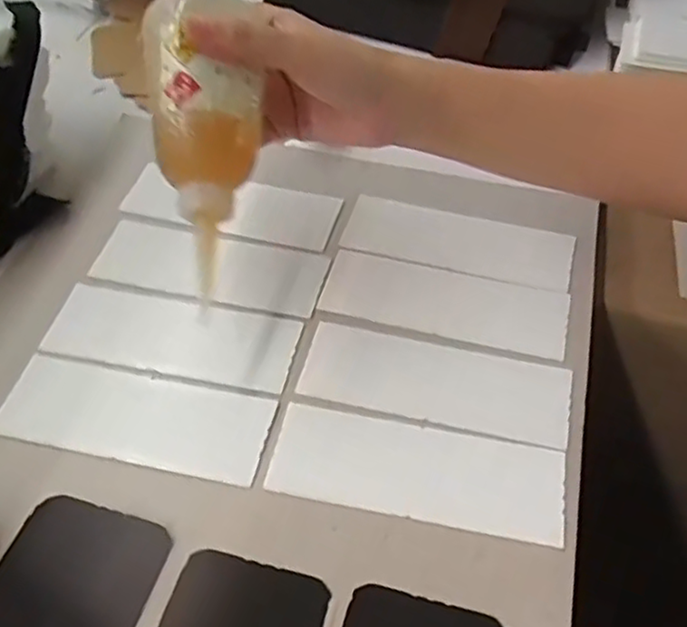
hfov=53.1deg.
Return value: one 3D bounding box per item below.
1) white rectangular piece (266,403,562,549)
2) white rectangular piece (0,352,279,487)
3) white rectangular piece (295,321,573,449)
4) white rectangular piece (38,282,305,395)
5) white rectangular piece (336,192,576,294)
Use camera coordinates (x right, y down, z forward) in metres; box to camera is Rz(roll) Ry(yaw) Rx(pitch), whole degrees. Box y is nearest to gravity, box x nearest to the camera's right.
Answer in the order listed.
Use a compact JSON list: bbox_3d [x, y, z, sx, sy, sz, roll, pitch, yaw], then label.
[{"bbox_3d":[0.038,0.079,0.352,0.146,0.006,0.051,10,52,8],"label":"white rectangular piece"},{"bbox_3d":[-0.112,0.055,0.374,0.144,0.006,0.051,10,52,8],"label":"white rectangular piece"},{"bbox_3d":[0.052,0.038,0.386,0.146,0.004,0.053,12,53,10],"label":"white rectangular piece"},{"bbox_3d":[-0.102,0.012,0.410,0.146,0.006,0.051,10,52,8],"label":"white rectangular piece"},{"bbox_3d":[0.077,-0.050,0.462,0.148,0.005,0.054,13,51,11],"label":"white rectangular piece"}]

